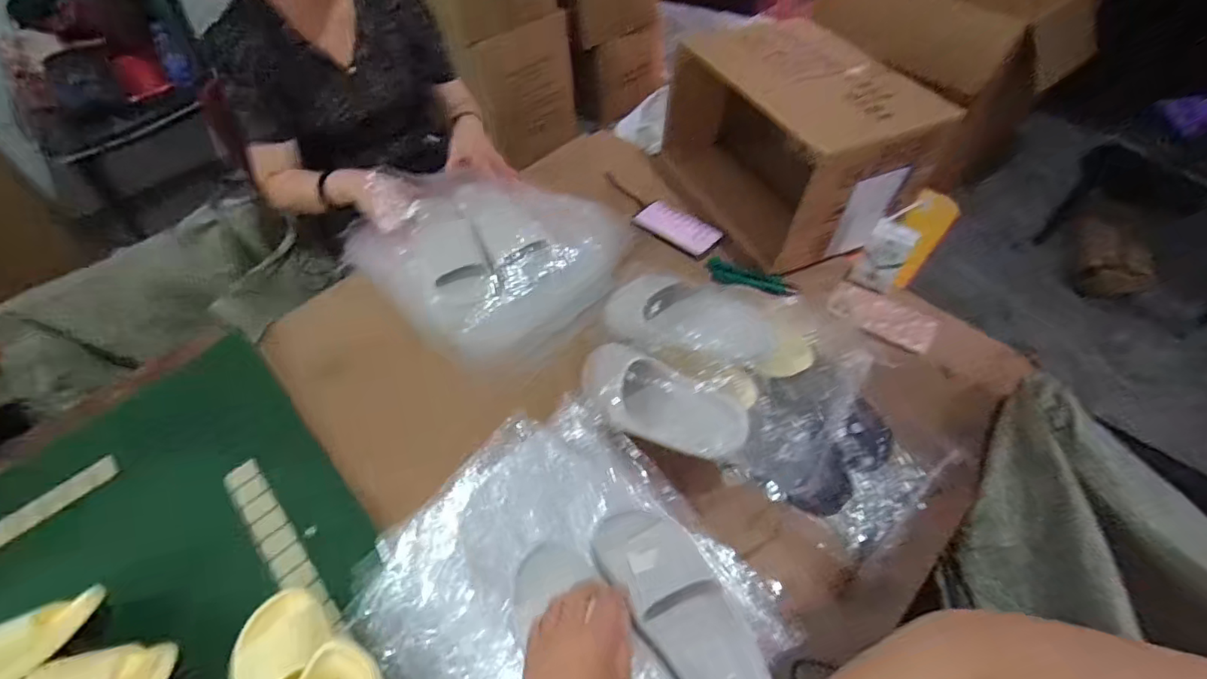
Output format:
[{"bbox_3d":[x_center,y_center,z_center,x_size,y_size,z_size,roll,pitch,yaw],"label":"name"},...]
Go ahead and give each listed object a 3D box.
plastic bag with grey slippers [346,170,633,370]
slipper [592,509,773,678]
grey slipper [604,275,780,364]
[{"bbox_3d":[-0.186,-0.160,0.952,0.427,0.082,0.388,35,68,13],"label":"plastic bag with grey slippers"},{"bbox_3d":[0.086,0.299,0.619,0.094,0.061,0.253,-29,56,-19],"label":"slipper"},{"bbox_3d":[0.114,-0.028,0.752,0.233,0.064,0.116,27,58,21],"label":"grey slipper"}]

